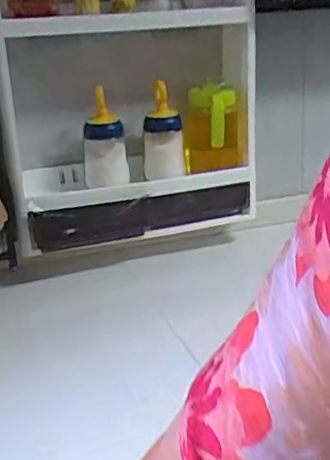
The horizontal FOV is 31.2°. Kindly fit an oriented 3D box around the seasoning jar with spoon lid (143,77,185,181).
[{"bbox_3d":[-0.003,-0.169,1.006,0.068,0.156,0.060,-3,19,-2],"label":"seasoning jar with spoon lid"}]

